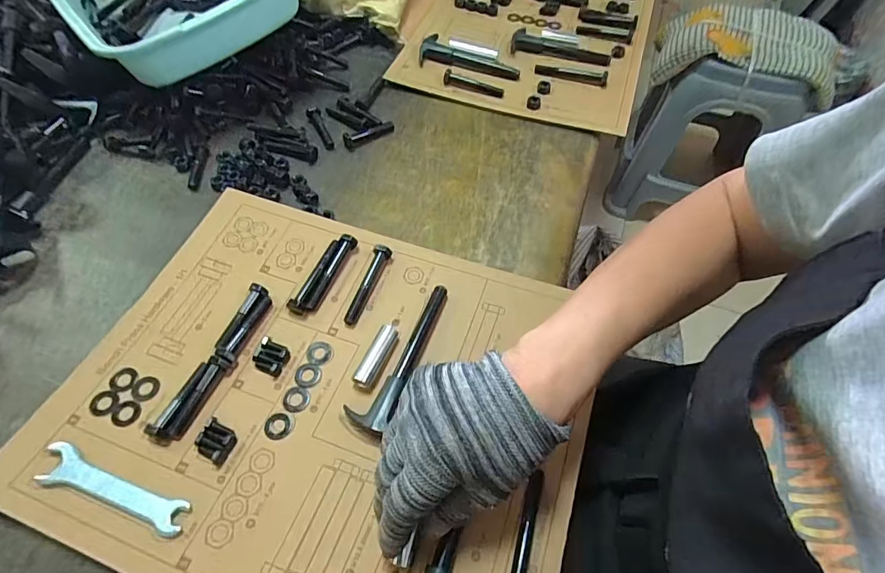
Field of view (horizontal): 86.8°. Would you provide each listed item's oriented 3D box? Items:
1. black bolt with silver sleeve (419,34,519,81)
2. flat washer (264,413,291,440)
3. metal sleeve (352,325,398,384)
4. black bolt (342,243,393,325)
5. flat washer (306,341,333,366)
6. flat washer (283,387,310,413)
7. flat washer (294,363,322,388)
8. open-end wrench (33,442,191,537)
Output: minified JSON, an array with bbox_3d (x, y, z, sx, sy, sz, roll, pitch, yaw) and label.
[{"bbox_3d":[0.034,-0.287,0.589,0.126,0.017,0.046,15,57,9],"label":"black bolt with silver sleeve"},{"bbox_3d":[-0.119,0.100,0.337,0.019,0.004,0.018,1,56,-1],"label":"flat washer"},{"bbox_3d":[-0.052,0.053,0.364,0.016,0.013,0.053,20,58,12],"label":"metal sleeve"},{"bbox_3d":[-0.065,-0.003,0.396,0.015,0.017,0.075,19,57,11],"label":"black bolt"},{"bbox_3d":[-0.097,0.052,0.369,0.020,0.004,0.020,1,56,-1],"label":"flat washer"},{"bbox_3d":[-0.109,0.084,0.349,0.020,0.004,0.019,1,56,-1],"label":"flat washer"},{"bbox_3d":[-0.104,0.068,0.359,0.020,0.004,0.019,1,56,-1],"label":"flat washer"},{"bbox_3d":[-0.217,0.132,0.307,0.112,0.008,0.025,16,57,10],"label":"open-end wrench"}]

